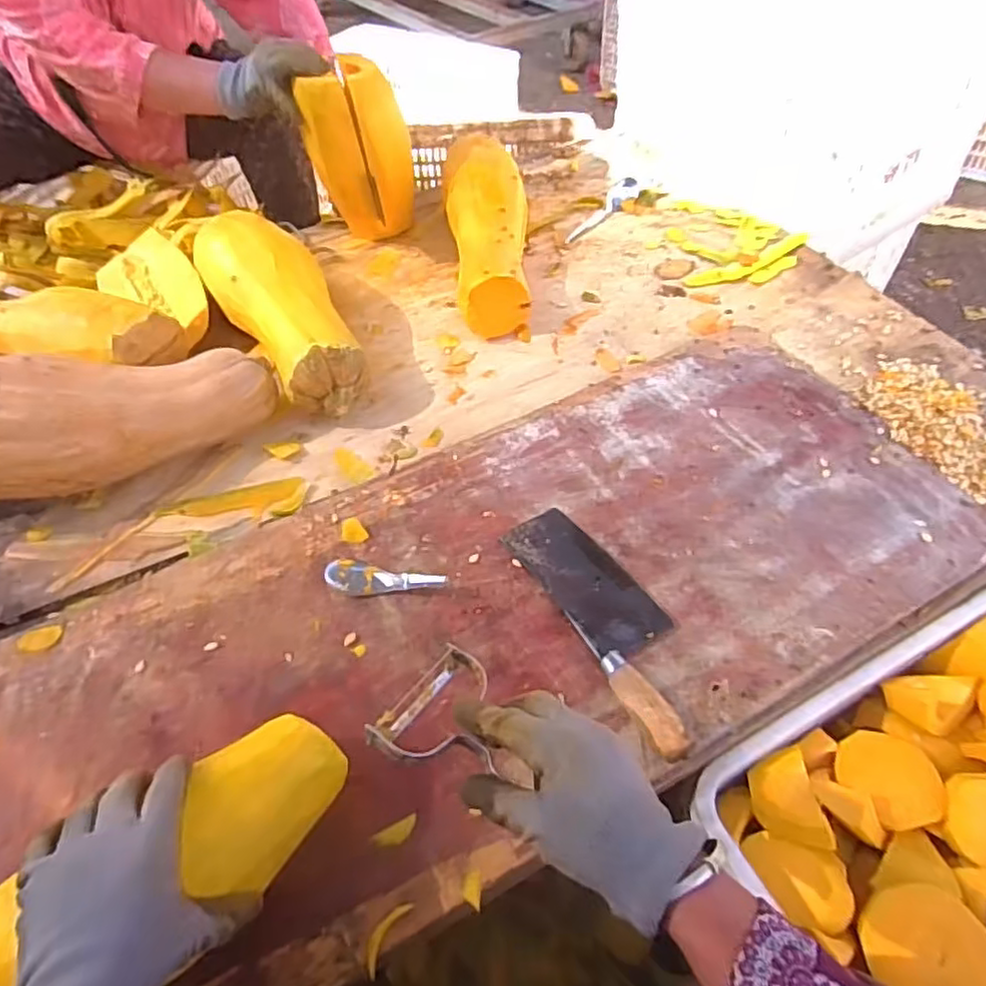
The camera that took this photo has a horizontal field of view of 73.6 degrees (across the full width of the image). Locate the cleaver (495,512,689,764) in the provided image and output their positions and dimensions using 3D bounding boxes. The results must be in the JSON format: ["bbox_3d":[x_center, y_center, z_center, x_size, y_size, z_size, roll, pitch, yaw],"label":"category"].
[{"bbox_3d":[0.108,0.107,0.605,0.082,0.027,0.262,-24,55,-17],"label":"cleaver"}]

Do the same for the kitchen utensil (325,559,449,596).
[{"bbox_3d":[-0.103,0.083,0.636,0.115,0.020,0.033,6,52,7],"label":"kitchen utensil"}]

